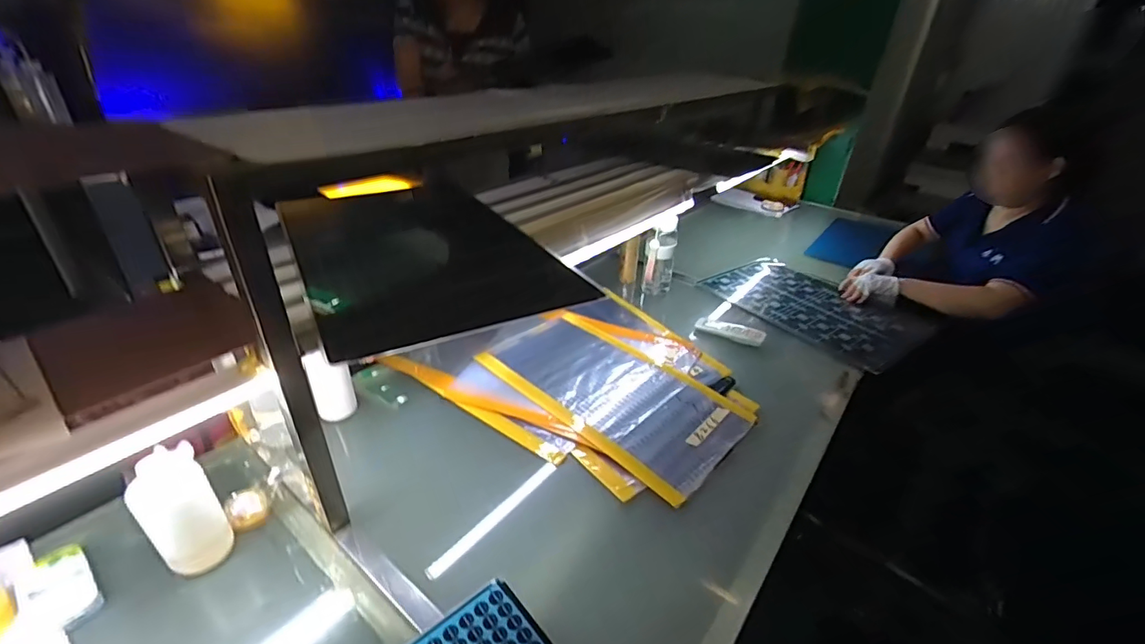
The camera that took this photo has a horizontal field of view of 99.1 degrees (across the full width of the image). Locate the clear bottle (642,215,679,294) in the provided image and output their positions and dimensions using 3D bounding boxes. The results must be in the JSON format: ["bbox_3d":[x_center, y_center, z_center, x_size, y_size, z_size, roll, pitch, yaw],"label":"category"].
[{"bbox_3d":[0.239,-0.174,1.337,0.078,0.219,0.088,11,32,13],"label":"clear bottle"}]

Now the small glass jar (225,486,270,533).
[{"bbox_3d":[-0.459,0.266,0.694,0.046,0.046,0.048,2,32,-1],"label":"small glass jar"}]

